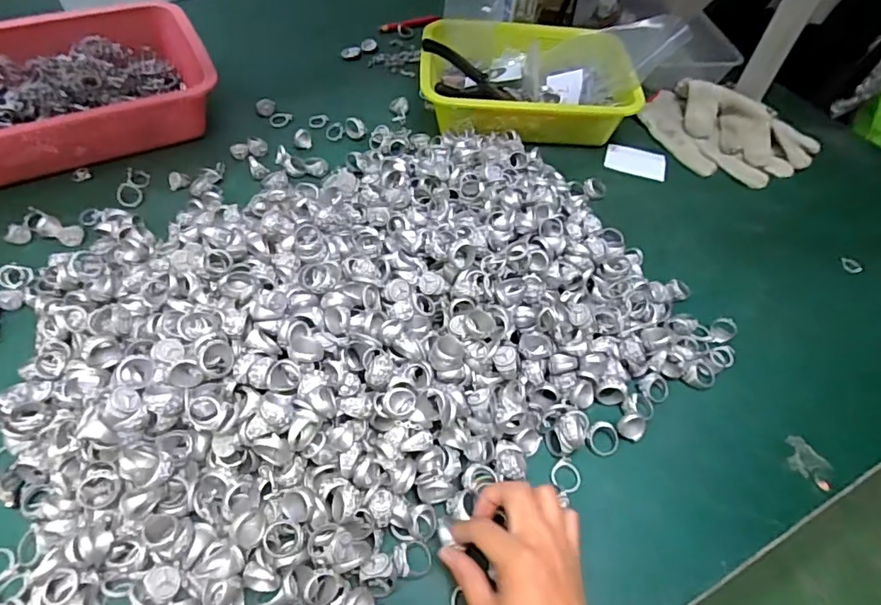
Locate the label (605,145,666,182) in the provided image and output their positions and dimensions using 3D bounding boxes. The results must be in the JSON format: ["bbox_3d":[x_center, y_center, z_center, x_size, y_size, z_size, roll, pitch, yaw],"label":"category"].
[{"bbox_3d":[0.250,-0.181,0.692,0.074,0.006,0.051,13,56,10],"label":"label"}]

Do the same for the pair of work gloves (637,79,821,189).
[{"bbox_3d":[0.377,-0.226,0.706,0.222,0.040,0.143,26,55,13],"label":"pair of work gloves"}]

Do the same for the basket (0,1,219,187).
[{"bbox_3d":[-0.429,-0.241,0.624,0.303,0.081,0.191,-22,59,-21],"label":"basket"}]

